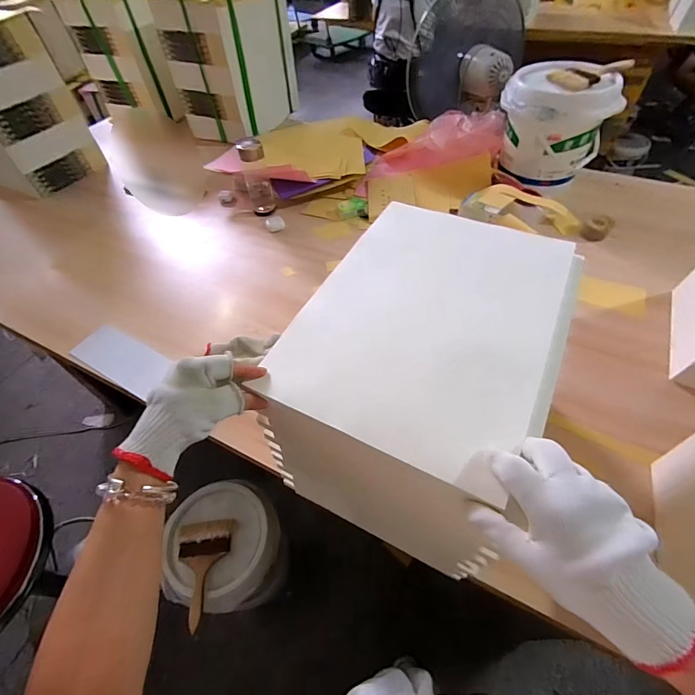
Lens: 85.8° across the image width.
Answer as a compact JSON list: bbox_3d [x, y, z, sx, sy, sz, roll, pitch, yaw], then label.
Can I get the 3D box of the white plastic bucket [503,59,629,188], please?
[{"bbox_3d":[0.575,-0.606,1.042,0.272,0.260,0.212,-11,52,-5],"label":"white plastic bucket"}]

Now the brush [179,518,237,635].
[{"bbox_3d":[-0.317,0.500,0.833,0.128,0.032,0.210,-8,52,-3],"label":"brush"}]

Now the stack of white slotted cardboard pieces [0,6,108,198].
[{"bbox_3d":[-1.089,-0.760,1.173,0.337,0.404,0.341,24,57,21],"label":"stack of white slotted cardboard pieces"}]

